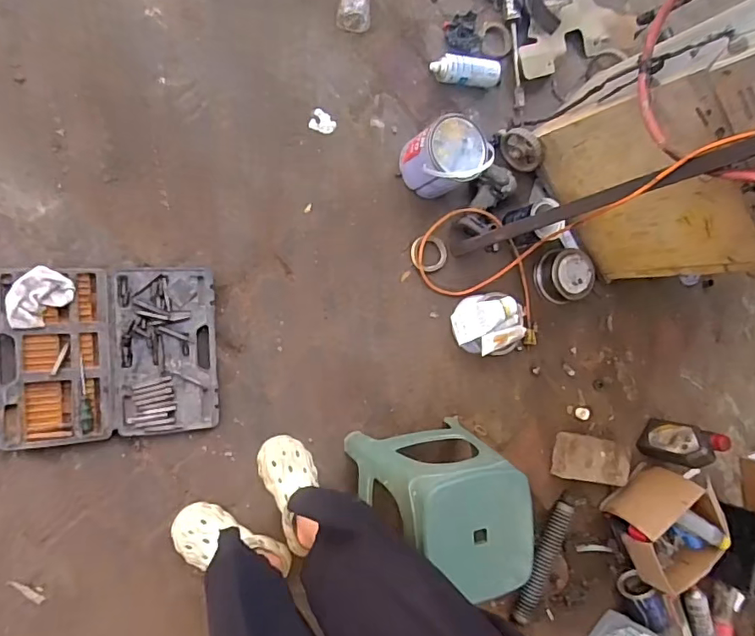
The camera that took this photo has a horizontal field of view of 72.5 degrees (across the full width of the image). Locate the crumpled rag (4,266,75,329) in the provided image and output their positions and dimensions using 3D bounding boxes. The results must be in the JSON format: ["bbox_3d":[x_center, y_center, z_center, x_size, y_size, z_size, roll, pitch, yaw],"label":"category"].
[{"bbox_3d":[-0.654,-0.039,0.985,0.120,0.030,0.085,-47,117,-20],"label":"crumpled rag"}]

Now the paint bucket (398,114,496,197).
[{"bbox_3d":[0.167,-0.383,1.257,0.164,0.179,0.155,-2,78,-23],"label":"paint bucket"}]

